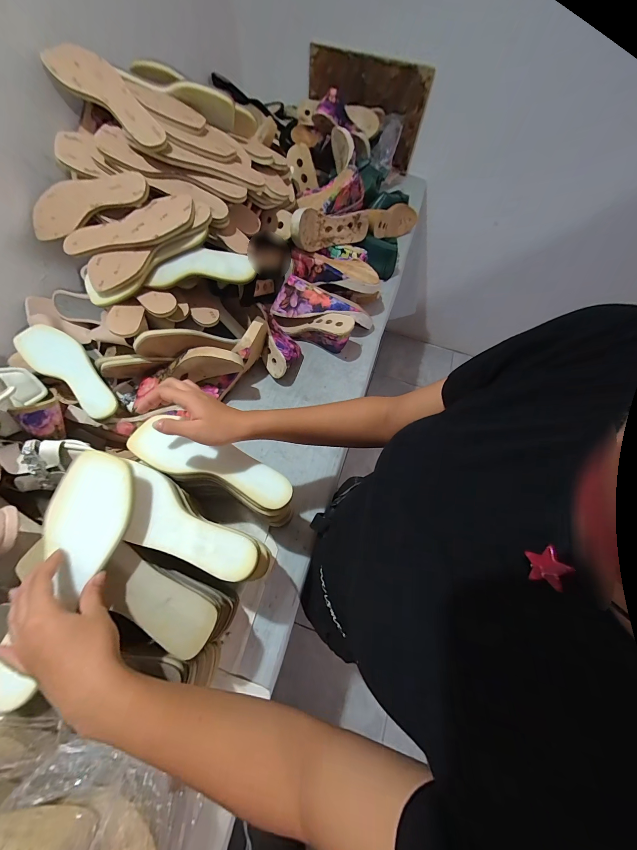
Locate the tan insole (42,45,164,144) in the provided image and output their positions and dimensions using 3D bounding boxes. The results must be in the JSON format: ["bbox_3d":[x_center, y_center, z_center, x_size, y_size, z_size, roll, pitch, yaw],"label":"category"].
[{"bbox_3d":[-0.343,-0.552,0.499,0.221,0.020,0.083,42,69,0],"label":"tan insole"}]

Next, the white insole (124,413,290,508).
[{"bbox_3d":[-0.150,0.053,0.420,0.238,0.012,0.062,18,65,6],"label":"white insole"}]

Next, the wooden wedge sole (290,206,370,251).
[{"bbox_3d":[0.022,-0.456,0.695,0.245,0.077,0.049,-27,68,-33],"label":"wooden wedge sole"}]

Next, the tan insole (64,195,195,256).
[{"bbox_3d":[-0.326,-0.337,0.515,0.234,0.026,0.074,-12,66,5],"label":"tan insole"}]

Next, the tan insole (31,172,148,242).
[{"bbox_3d":[-0.410,-0.393,0.530,0.236,0.015,0.082,-7,94,12],"label":"tan insole"}]

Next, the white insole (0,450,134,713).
[{"bbox_3d":[-0.271,0.148,0.321,0.077,0.030,0.240,7,65,0],"label":"white insole"}]

